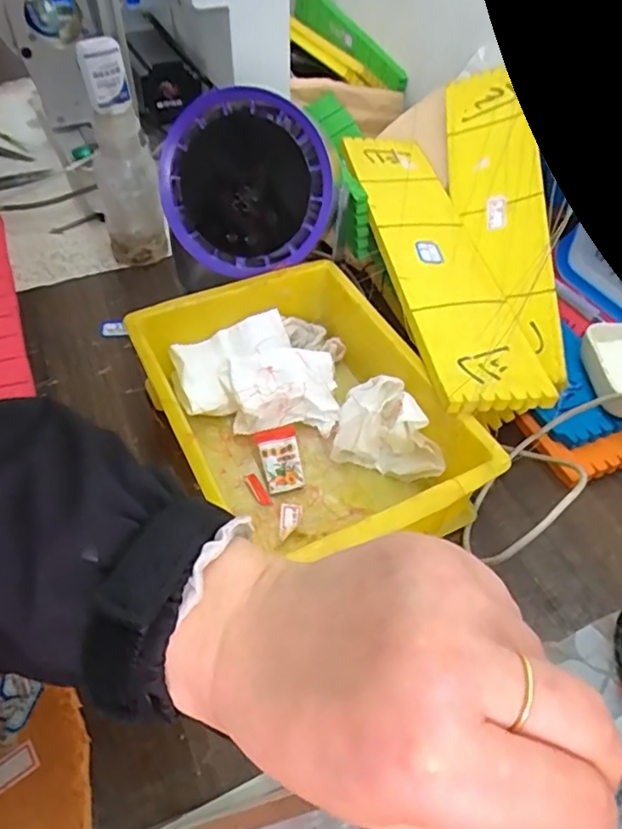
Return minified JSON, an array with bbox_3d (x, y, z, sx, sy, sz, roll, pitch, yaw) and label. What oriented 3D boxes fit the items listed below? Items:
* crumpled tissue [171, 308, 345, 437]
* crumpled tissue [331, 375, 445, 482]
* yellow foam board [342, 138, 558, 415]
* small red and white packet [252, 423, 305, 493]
[{"bbox_3d":[-0.041,-0.032,0.467,0.134,0.047,0.100,-5,49,-6],"label":"crumpled tissue"},{"bbox_3d":[0.059,0.010,0.425,0.086,0.055,0.052,20,51,15],"label":"crumpled tissue"},{"bbox_3d":[0.097,-0.142,0.486,0.084,0.025,0.348,-8,51,-8],"label":"yellow foam board"},{"bbox_3d":[-0.022,0.033,0.424,0.029,0.006,0.048,-11,72,-9],"label":"small red and white packet"}]

